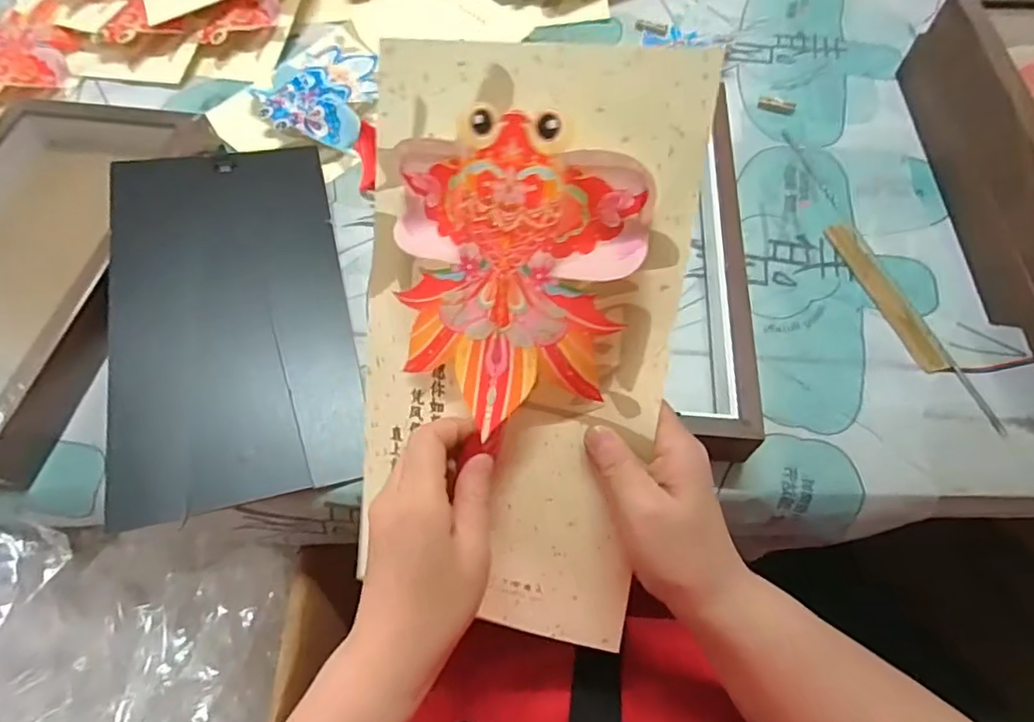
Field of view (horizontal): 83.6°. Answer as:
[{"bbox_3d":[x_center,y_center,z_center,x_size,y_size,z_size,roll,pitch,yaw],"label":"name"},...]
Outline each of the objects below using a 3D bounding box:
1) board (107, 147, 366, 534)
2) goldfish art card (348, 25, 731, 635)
[{"bbox_3d":[-0.223,-0.042,0.454,0.167,0.009,0.311,-11,66,-14],"label":"board"},{"bbox_3d":[-0.006,0.000,0.313,0.170,0.028,0.316,9,105,12],"label":"goldfish art card"}]

